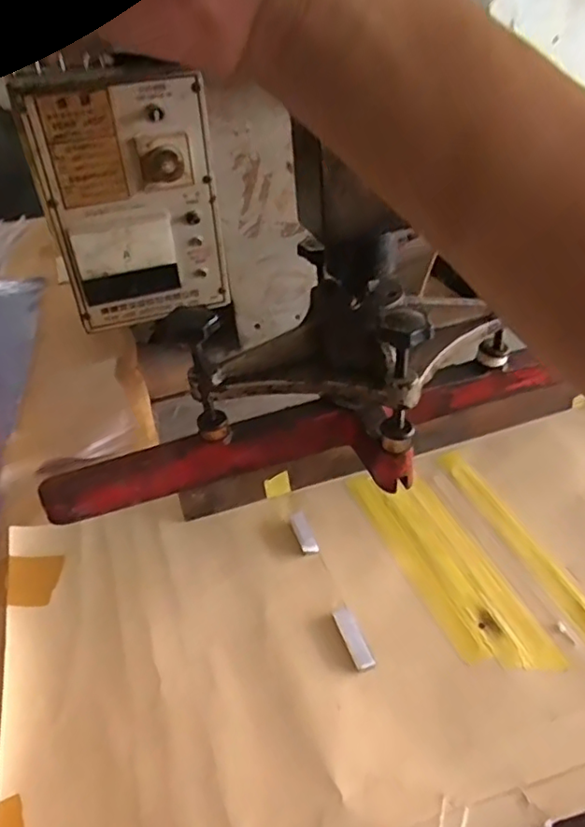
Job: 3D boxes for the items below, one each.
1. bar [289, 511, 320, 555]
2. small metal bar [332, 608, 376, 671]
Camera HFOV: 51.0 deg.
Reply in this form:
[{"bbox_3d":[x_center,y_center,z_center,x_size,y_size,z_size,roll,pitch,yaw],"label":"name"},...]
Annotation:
[{"bbox_3d":[0.009,0.092,0.469,0.013,0.005,0.043,-14,37,-12],"label":"bar"},{"bbox_3d":[0.038,0.144,0.392,0.012,0.009,0.045,-15,37,-13],"label":"small metal bar"}]

